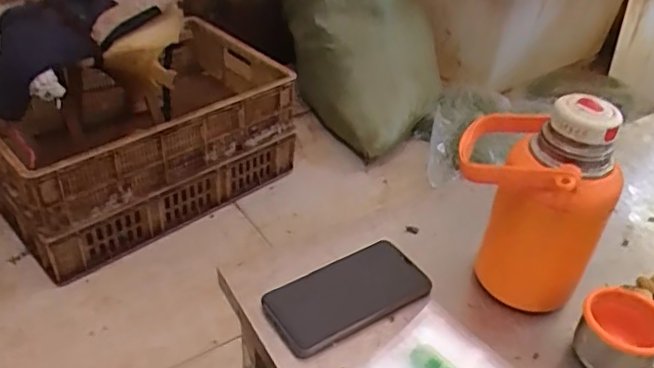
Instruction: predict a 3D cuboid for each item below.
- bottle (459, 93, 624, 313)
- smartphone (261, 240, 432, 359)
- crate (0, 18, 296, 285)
[{"bbox_3d":[0.185,0.009,0.547,0.129,0.201,0.112,16,37,14],"label":"bottle"},{"bbox_3d":[0.020,0.103,0.559,0.152,0.010,0.076,-19,42,-29],"label":"smartphone"},{"bbox_3d":[-0.423,-0.140,1.382,0.670,0.283,0.503,-27,47,-36],"label":"crate"}]

